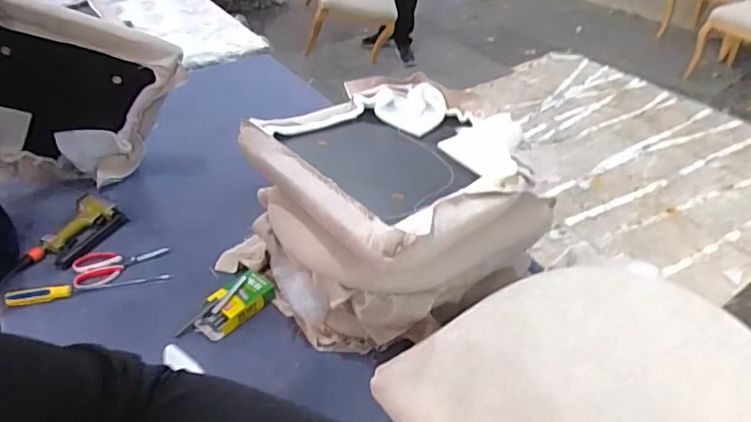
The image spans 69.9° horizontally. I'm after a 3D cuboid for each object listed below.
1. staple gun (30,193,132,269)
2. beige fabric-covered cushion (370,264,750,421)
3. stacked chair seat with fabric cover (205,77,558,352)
[{"bbox_3d":[-0.670,0.047,1.214,0.135,0.040,0.195,16,41,19],"label":"staple gun"},{"bbox_3d":[0.291,0.233,0.688,0.444,0.075,0.446,-25,45,-28],"label":"beige fabric-covered cushion"},{"bbox_3d":[0.005,0.002,1.074,0.490,0.311,0.468,-27,46,-30],"label":"stacked chair seat with fabric cover"}]

